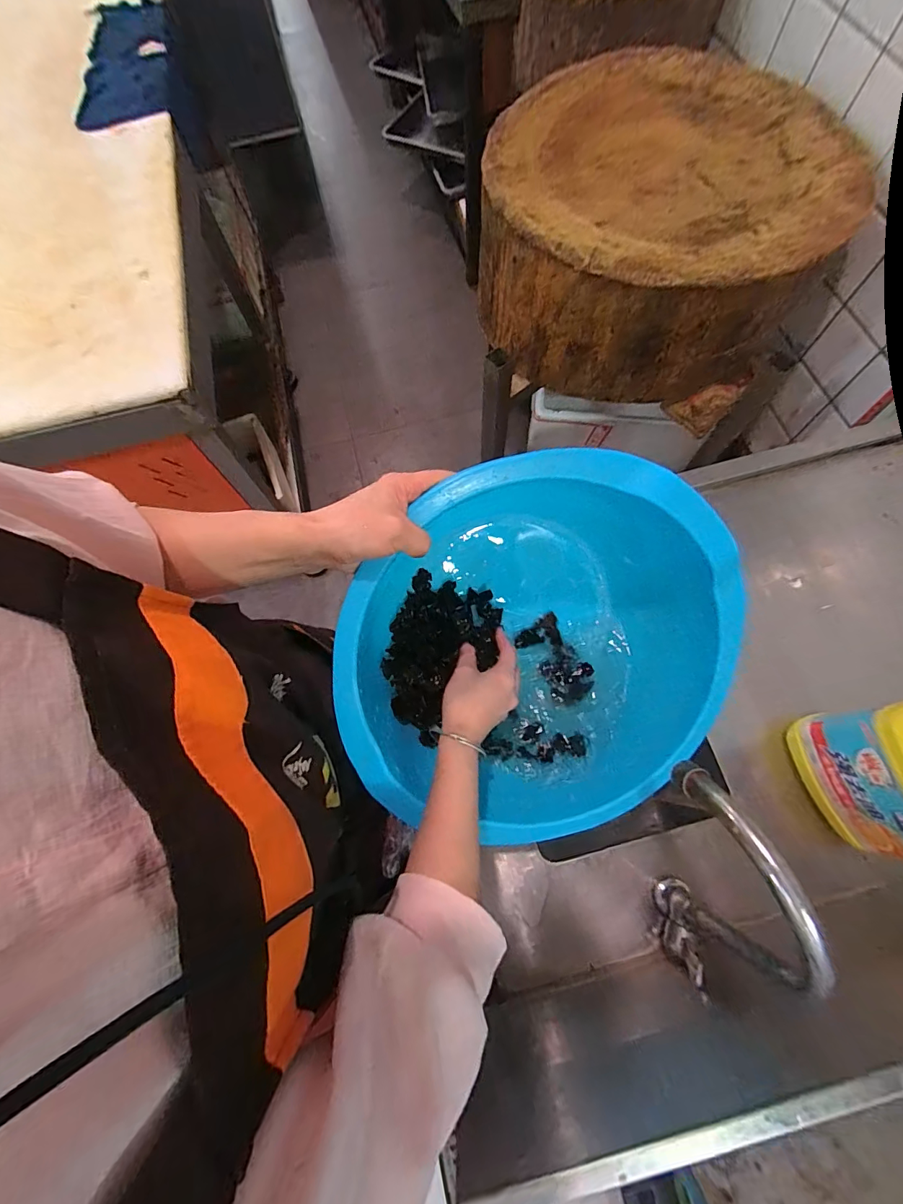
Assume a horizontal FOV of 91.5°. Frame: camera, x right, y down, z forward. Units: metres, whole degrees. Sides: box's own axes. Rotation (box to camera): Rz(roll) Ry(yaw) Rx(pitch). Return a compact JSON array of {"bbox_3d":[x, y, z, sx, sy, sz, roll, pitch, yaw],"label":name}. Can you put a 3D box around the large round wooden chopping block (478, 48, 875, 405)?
[{"bbox_3d":[0.461,-0.866,1.031,0.700,0.314,0.700,-1,70,3],"label":"large round wooden chopping block"}]

